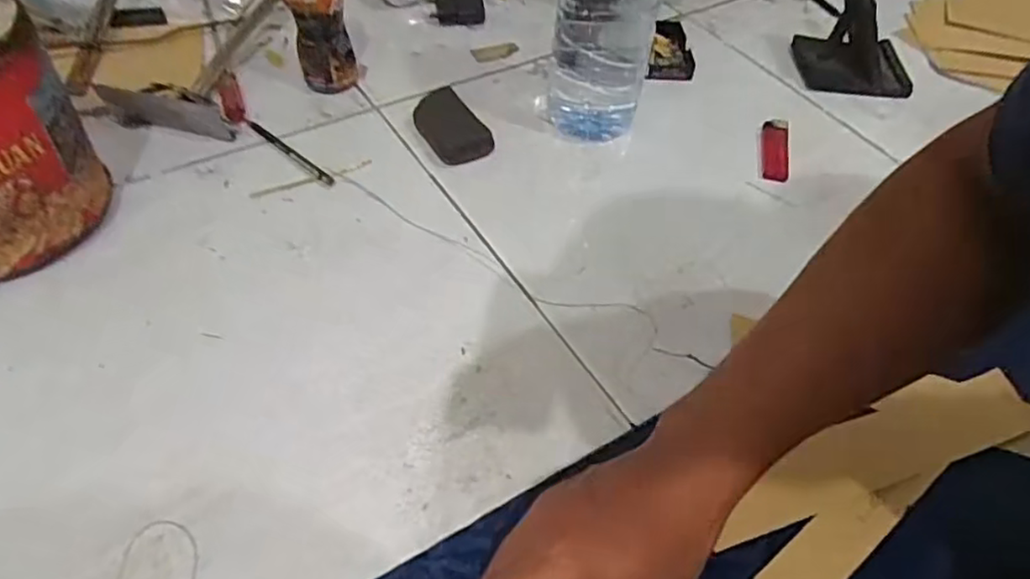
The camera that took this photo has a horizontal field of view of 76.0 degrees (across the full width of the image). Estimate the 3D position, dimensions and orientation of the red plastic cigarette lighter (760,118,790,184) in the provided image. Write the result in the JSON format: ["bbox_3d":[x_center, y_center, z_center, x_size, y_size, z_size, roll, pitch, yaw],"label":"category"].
[{"bbox_3d":[0.248,-0.134,0.631,0.027,0.010,0.089,15,51,7],"label":"red plastic cigarette lighter"}]

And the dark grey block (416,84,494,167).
[{"bbox_3d":[-0.064,-0.152,0.610,0.053,0.016,0.098,-23,56,-22],"label":"dark grey block"}]

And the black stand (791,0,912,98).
[{"bbox_3d":[0.366,-0.265,0.692,0.123,0.091,0.084,10,51,4],"label":"black stand"}]

